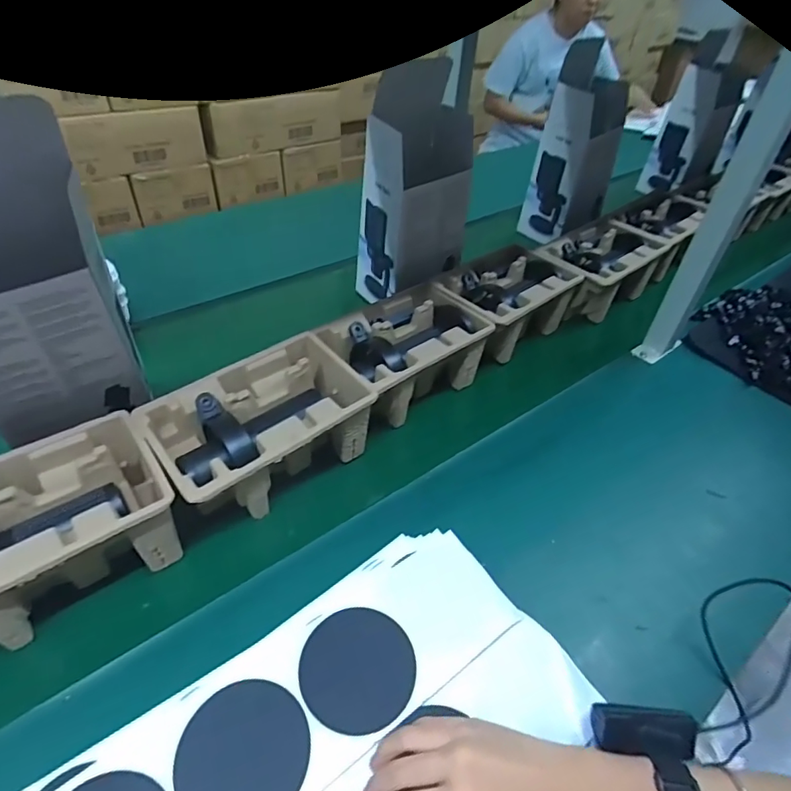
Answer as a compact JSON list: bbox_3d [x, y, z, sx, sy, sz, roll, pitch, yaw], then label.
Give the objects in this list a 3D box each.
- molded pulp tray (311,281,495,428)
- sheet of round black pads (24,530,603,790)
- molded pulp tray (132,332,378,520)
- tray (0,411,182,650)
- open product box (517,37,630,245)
[{"bbox_3d":[0.007,-0.058,0.705,0.221,0.097,0.148,-29,54,-31],"label":"molded pulp tray"},{"bbox_3d":[-0.054,0.282,0.372,0.423,0.035,0.239,-27,53,-29],"label":"sheet of round black pads"},{"bbox_3d":[-0.153,0.046,0.585,0.227,0.107,0.147,-29,54,-30],"label":"molded pulp tray"},{"bbox_3d":[-0.337,0.135,0.477,0.228,0.102,0.146,-27,51,-30],"label":"tray"},{"bbox_3d":[0.391,-0.527,1.076,0.150,0.342,0.125,-28,54,-30],"label":"open product box"}]

